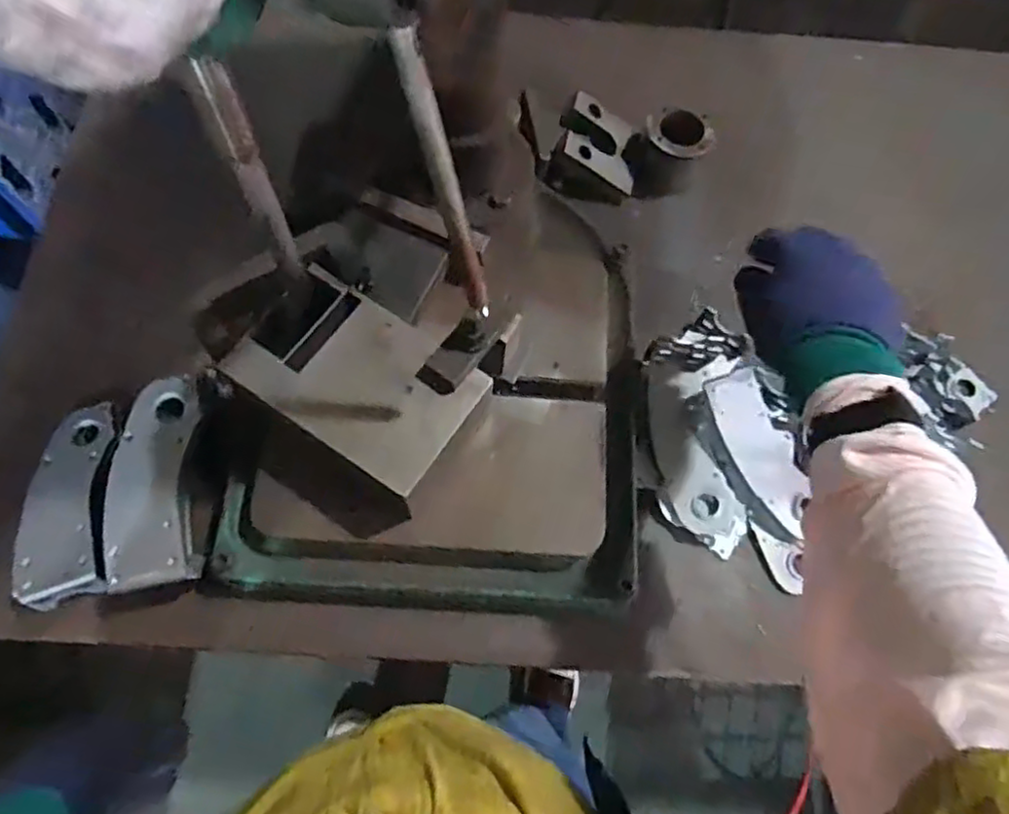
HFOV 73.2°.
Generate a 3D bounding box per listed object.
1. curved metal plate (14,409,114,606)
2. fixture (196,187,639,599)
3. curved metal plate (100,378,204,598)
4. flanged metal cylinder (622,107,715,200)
[{"bbox_3d":[-0.392,0.082,0.608,0.064,0.016,0.181,-1,65,-22],"label":"curved metal plate"},{"bbox_3d":[-0.073,-0.037,0.606,0.398,0.148,0.398,2,71,-2],"label":"fixture"},{"bbox_3d":[-0.298,0.062,0.571,0.073,0.027,0.170,-3,71,-4],"label":"curved metal plate"},{"bbox_3d":[0.184,-0.294,0.774,0.086,0.083,0.086,1,71,-2],"label":"flanged metal cylinder"}]

